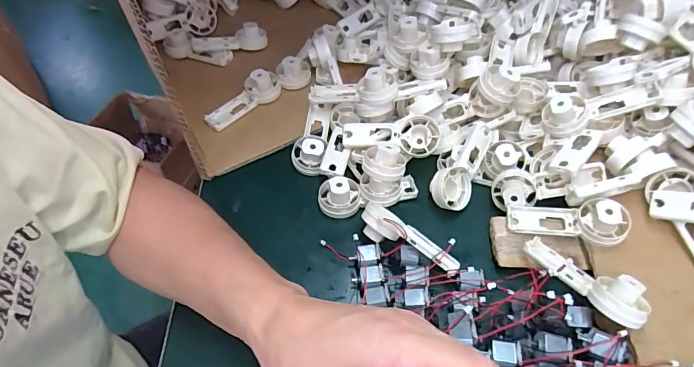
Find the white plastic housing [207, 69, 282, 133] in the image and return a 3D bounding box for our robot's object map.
[{"bbox_3d":[-0.114,-0.096,0.484,0.093,0.032,0.027,-31,57,-23],"label":"white plastic housing"}]

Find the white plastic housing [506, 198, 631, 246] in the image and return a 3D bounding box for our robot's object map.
[{"bbox_3d":[0.183,0.029,0.367,0.091,0.025,0.031,1,50,23],"label":"white plastic housing"}]

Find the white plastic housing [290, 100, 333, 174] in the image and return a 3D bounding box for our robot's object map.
[{"bbox_3d":[-0.034,-0.049,0.455,0.032,0.028,0.085,7,51,6],"label":"white plastic housing"}]

